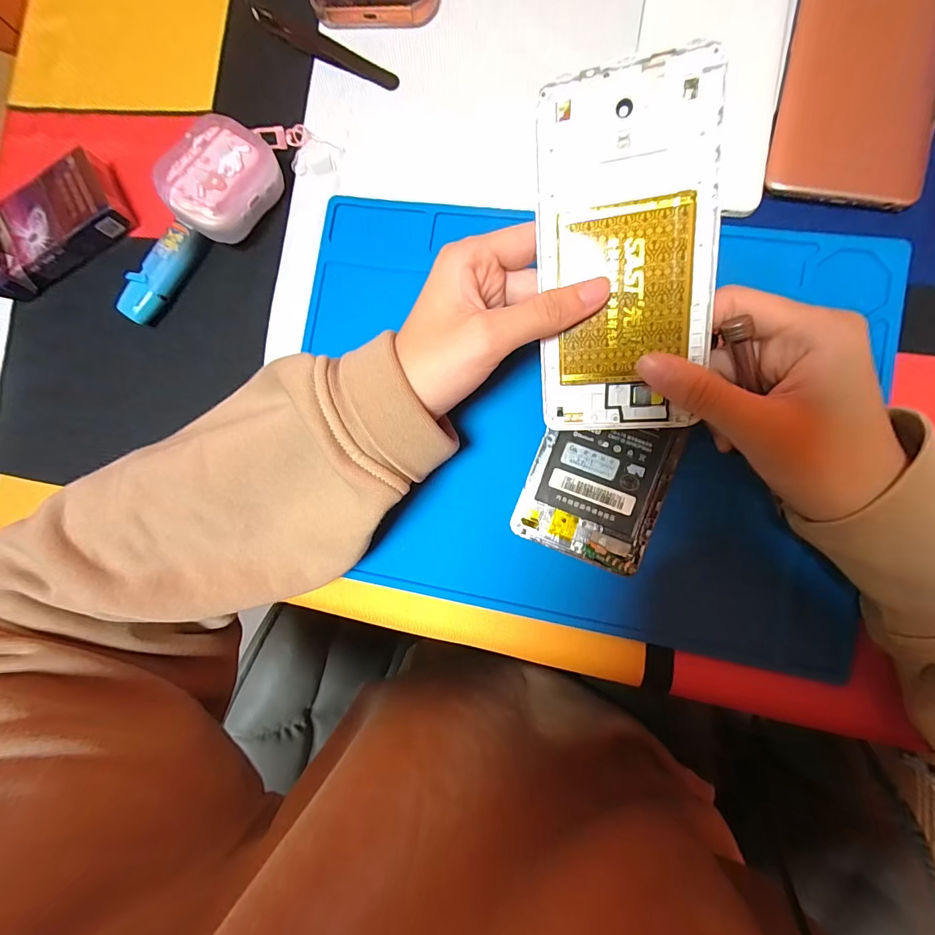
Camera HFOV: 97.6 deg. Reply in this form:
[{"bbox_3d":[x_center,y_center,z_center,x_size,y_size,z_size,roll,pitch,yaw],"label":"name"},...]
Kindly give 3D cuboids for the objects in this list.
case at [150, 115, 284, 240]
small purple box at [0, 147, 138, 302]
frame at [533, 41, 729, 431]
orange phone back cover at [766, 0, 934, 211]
[{"bbox_3d":[-0.148,-0.173,0.248,0.048,0.035,0.064,36,93,8],"label":"case"},{"bbox_3d":[-0.277,-0.158,0.270,0.102,0.025,0.054,-28,84,6],"label":"small purple box"},{"bbox_3d":[0.068,-0.087,0.178,0.071,0.004,0.141,-1,106,16],"label":"frame"},{"bbox_3d":[0.209,-0.214,0.214,0.074,0.007,0.154,10,89,8],"label":"orange phone back cover"}]

